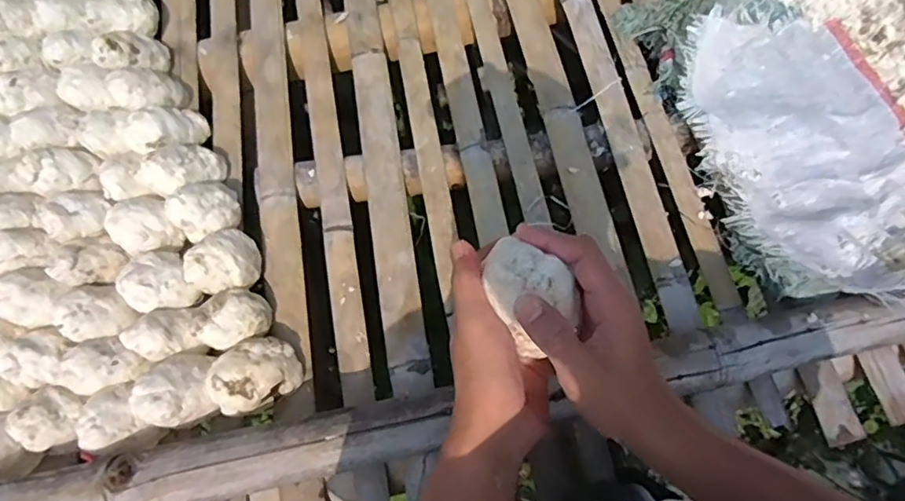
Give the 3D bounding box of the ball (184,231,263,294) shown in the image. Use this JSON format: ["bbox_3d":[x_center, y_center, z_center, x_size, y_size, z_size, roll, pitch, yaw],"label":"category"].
[{"bbox_3d":[-0.244,0.017,0.627,0.076,0.062,0.067,-37,76,-15],"label":"ball"}]

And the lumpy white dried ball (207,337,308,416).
[{"bbox_3d":[-0.197,0.125,0.586,0.084,0.065,0.066,-35,76,-14],"label":"lumpy white dried ball"}]

